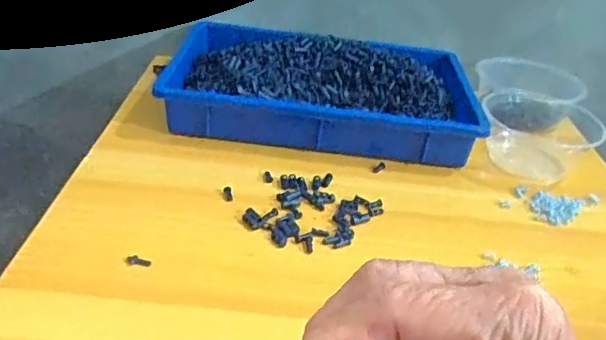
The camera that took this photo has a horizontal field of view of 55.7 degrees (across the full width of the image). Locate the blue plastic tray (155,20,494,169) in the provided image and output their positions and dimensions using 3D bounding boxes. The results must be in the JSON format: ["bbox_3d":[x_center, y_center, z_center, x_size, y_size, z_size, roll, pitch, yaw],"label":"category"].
[{"bbox_3d":[0.028,-0.102,0.722,0.351,0.066,0.231,10,32,4],"label":"blue plastic tray"}]

